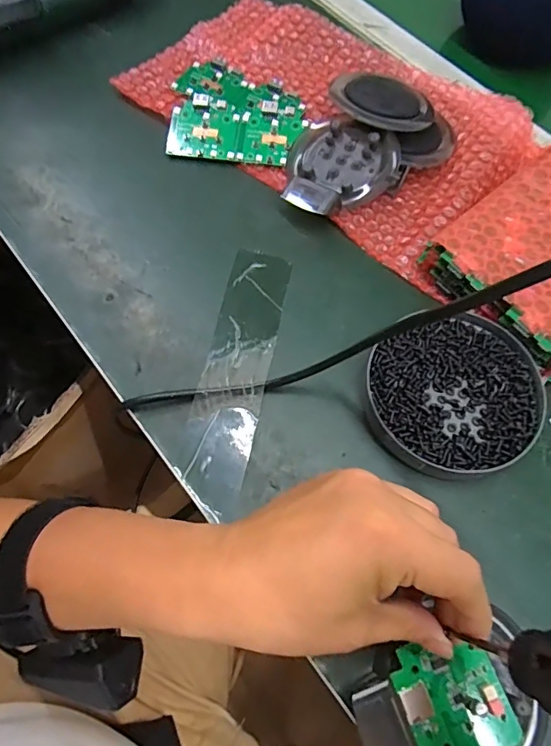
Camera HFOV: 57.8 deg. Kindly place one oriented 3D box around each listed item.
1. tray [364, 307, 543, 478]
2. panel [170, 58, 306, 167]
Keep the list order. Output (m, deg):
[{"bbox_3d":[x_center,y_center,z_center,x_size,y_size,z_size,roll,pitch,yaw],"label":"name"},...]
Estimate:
[{"bbox_3d":[0.115,0.013,0.332,0.110,0.022,0.112,1,66,-2],"label":"tray"},{"bbox_3d":[-0.032,-0.234,0.440,0.111,0.013,0.114,7,66,2],"label":"panel"}]

